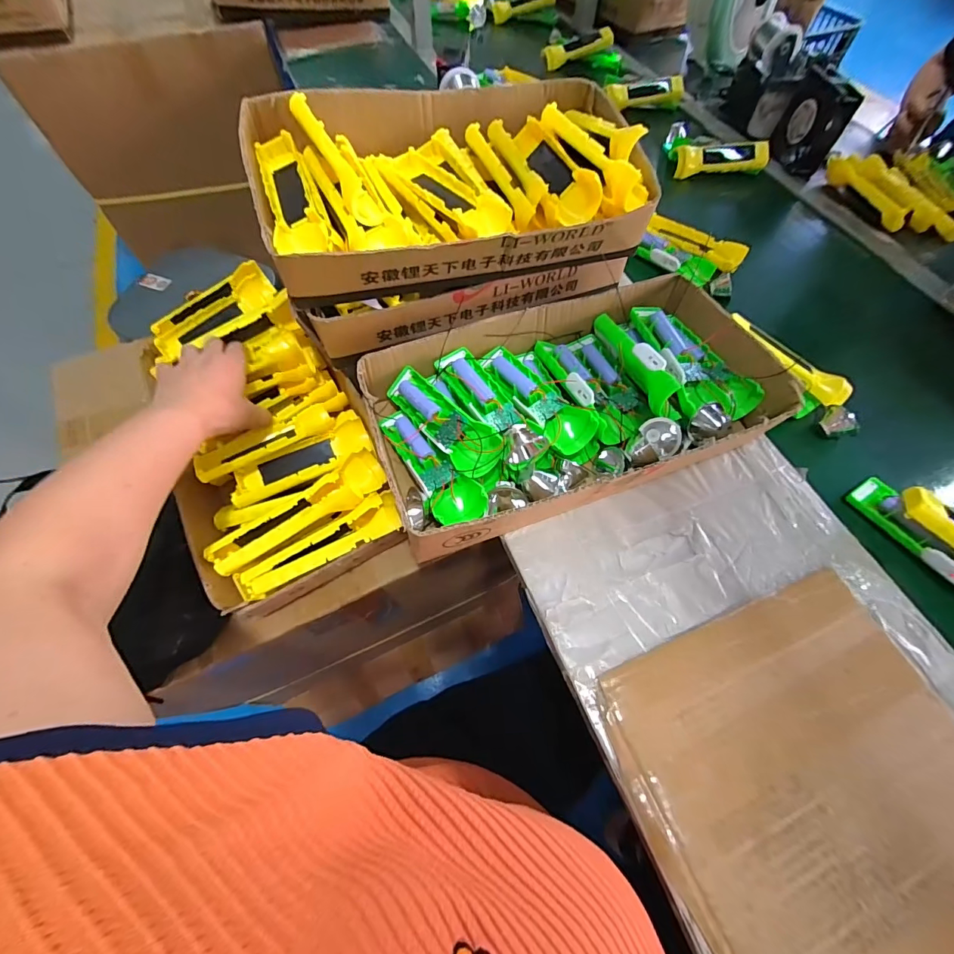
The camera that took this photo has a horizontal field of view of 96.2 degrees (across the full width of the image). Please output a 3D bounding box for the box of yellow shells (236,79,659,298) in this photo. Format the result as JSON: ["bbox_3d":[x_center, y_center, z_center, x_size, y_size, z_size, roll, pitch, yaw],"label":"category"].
[{"bbox_3d":[-0.024,-0.336,0.492,0.419,0.099,0.237,-14,63,-8],"label":"box of yellow shells"}]

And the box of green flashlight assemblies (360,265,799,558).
[{"bbox_3d":[0.102,-0.086,0.473,0.411,0.084,0.227,-19,63,-11],"label":"box of green flashlight assemblies"}]

